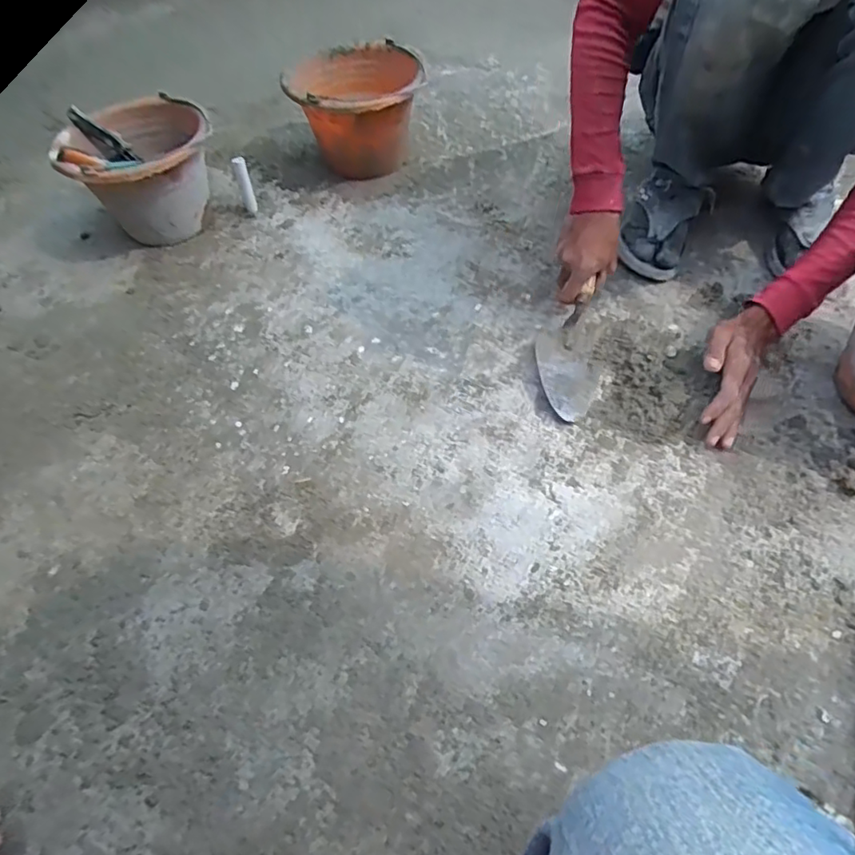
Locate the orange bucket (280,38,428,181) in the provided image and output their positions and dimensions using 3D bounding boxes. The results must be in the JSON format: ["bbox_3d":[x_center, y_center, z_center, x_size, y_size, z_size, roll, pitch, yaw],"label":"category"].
[{"bbox_3d":[-0.117,-0.564,1.082,0.236,0.177,0.238,-2,54,3],"label":"orange bucket"}]

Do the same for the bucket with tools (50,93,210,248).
[{"bbox_3d":[-0.474,-0.431,0.999,0.230,0.187,0.213,-2,54,3],"label":"bucket with tools"}]

